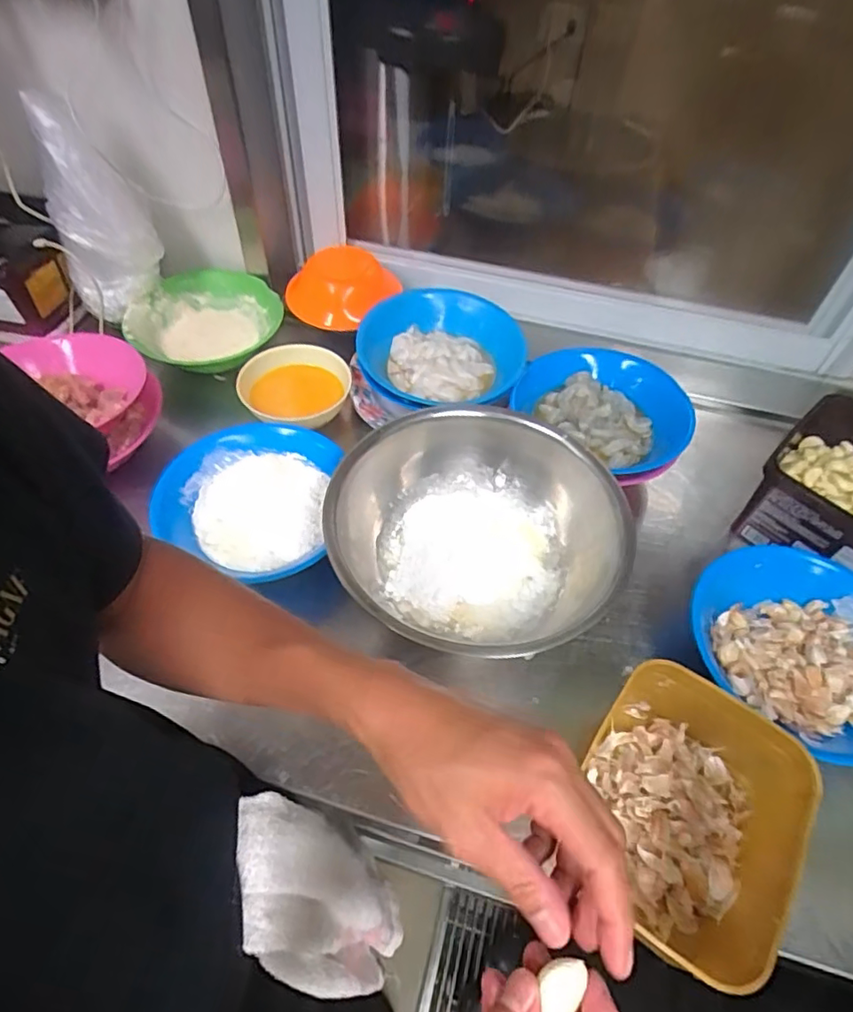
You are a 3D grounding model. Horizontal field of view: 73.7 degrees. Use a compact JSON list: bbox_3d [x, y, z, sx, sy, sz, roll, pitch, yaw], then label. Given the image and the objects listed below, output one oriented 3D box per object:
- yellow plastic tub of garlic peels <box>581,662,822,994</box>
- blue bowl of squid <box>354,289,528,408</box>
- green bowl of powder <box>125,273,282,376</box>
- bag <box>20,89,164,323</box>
[{"bbox_3d":[0.207,0.253,0.465,0.156,0.087,0.193,31,57,19],"label":"yellow plastic tub of garlic peels"},{"bbox_3d":[0.011,-0.196,0.753,0.193,0.073,0.209,2,52,-2],"label":"blue bowl of squid"},{"bbox_3d":[-0.316,-0.253,0.827,0.209,0.083,0.173,-2,53,-5],"label":"green bowl of powder"},{"bbox_3d":[-0.405,-0.354,0.706,0.118,0.237,0.059,-21,57,-19],"label":"bag"}]

